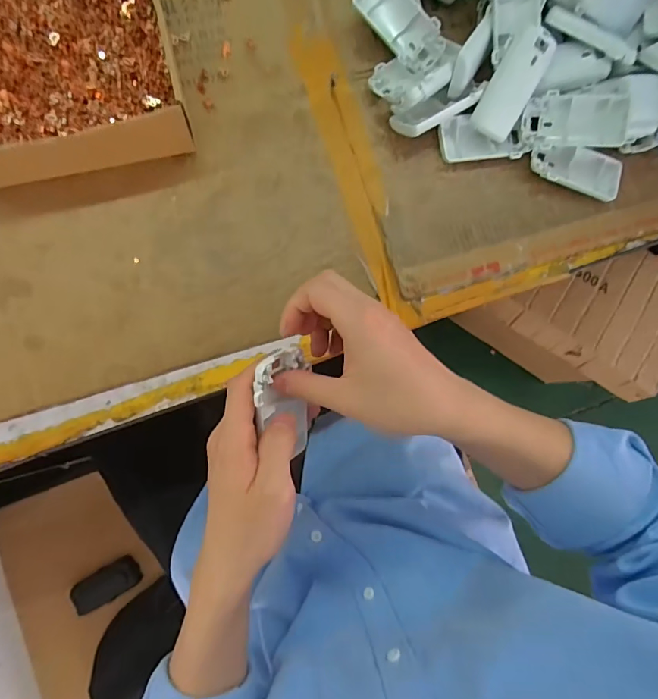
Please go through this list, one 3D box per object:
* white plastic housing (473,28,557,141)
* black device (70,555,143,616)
[{"bbox_3d":[0.174,-0.250,0.420,0.043,0.012,0.093,24,118,-3],"label":"white plastic housing"},{"bbox_3d":[-0.375,0.397,0.745,0.114,0.017,0.053,-33,88,-8],"label":"black device"}]

